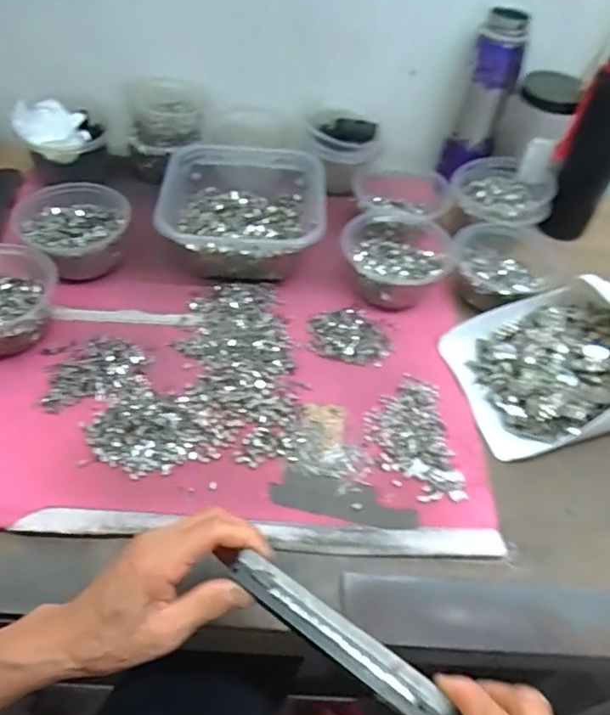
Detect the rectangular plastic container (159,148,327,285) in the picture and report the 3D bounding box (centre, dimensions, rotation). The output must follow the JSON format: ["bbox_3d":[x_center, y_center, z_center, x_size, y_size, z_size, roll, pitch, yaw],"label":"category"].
[{"bbox_3d":[-0.069,-0.169,0.654,0.171,0.069,0.174,2,51,-3],"label":"rectangular plastic container"}]

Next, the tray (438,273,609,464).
[{"bbox_3d":[0.242,-0.001,0.545,0.171,0.076,0.156,-10,52,-12],"label":"tray"}]

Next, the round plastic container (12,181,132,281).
[{"bbox_3d":[-0.251,-0.137,0.628,0.115,0.054,0.122,-23,56,-22],"label":"round plastic container"}]

